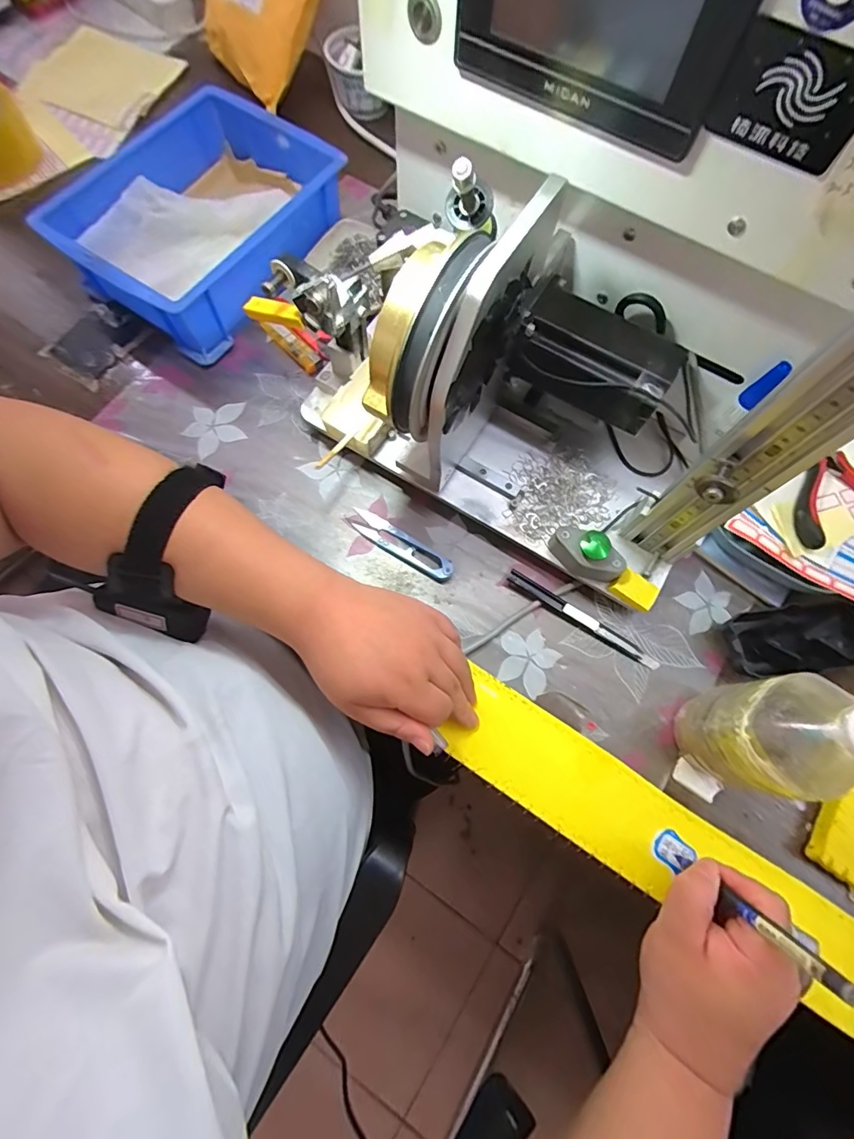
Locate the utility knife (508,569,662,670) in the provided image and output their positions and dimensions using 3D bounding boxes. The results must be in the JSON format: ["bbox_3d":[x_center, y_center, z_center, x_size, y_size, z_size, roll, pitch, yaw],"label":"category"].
[{"bbox_3d":[0.130,0.041,0.401,0.139,0.008,0.011,32,74,8],"label":"utility knife"}]

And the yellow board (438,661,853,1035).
[{"bbox_3d":[0.161,0.190,0.343,0.322,0.009,0.068,31,74,9],"label":"yellow board"}]

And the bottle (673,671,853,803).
[{"bbox_3d":[0.216,0.093,0.270,0.055,0.203,0.068,10,72,1],"label":"bottle"}]

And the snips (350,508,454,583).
[{"bbox_3d":[-0.022,-0.022,0.419,0.101,0.011,0.024,32,74,8],"label":"snips"}]

